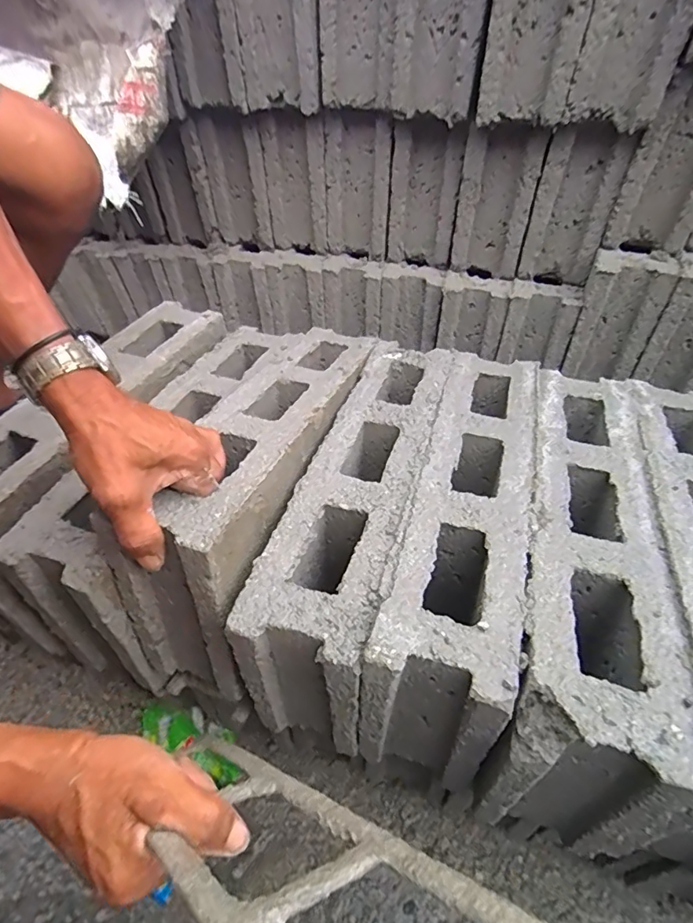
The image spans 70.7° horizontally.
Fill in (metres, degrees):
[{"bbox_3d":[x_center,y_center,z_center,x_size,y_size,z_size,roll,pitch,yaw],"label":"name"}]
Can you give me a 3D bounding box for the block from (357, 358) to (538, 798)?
[{"bbox_3d":[0.116,0.060,0.482,0.092,0.172,0.396,12,48,14],"label":"block"}]

